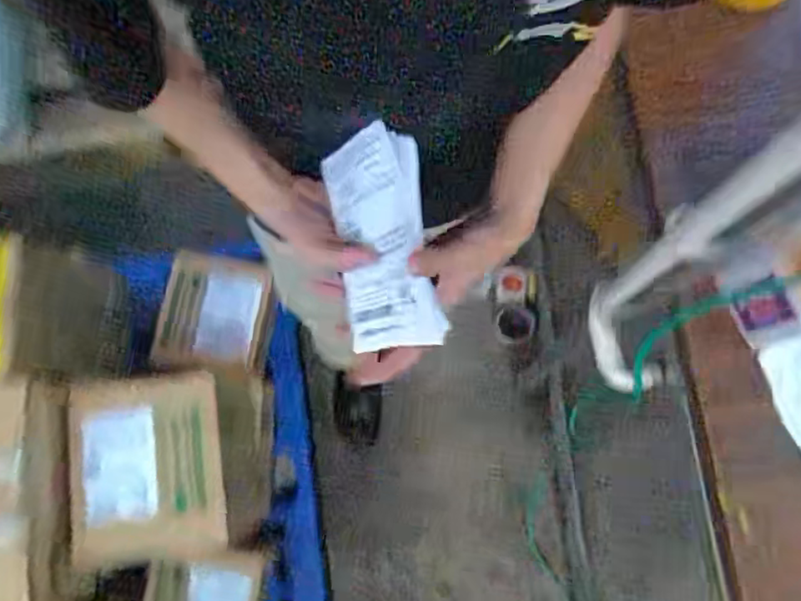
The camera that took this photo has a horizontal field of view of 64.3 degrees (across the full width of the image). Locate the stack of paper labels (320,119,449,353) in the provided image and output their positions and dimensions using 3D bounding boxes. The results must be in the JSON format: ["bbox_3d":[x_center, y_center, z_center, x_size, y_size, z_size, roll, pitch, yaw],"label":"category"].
[{"bbox_3d":[-0.017,-0.046,0.490,0.013,0.098,0.159,-9,90,-42],"label":"stack of paper labels"}]

